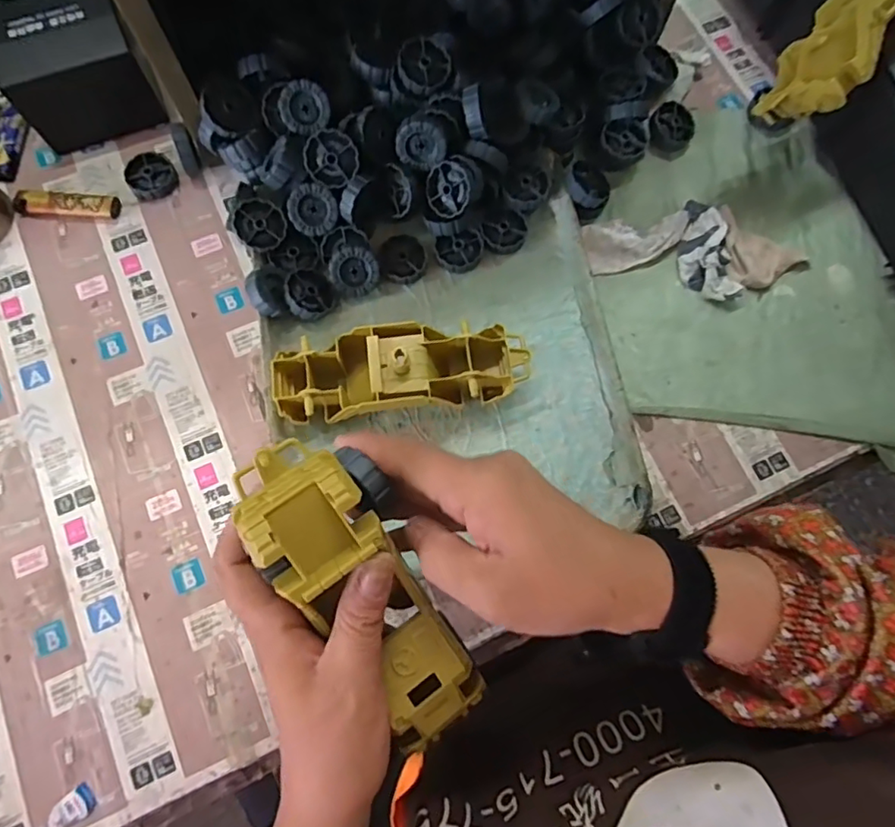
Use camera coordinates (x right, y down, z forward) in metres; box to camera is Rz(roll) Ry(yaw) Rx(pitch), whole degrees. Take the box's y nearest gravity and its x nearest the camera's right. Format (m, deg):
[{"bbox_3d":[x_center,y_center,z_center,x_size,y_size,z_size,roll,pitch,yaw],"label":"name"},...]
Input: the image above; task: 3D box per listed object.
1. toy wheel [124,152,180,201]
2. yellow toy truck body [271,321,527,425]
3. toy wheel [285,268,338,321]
[{"bbox_3d":[-0.249,-0.200,0.472,0.039,0.013,0.038,0,76,-1],"label":"toy wheel"},{"bbox_3d":[-0.031,-0.028,0.406,0.177,0.054,0.056,-7,76,-3],"label":"yellow toy truck body"},{"bbox_3d":[-0.104,-0.092,0.433,0.035,0.028,0.038,0,76,-1],"label":"toy wheel"}]

